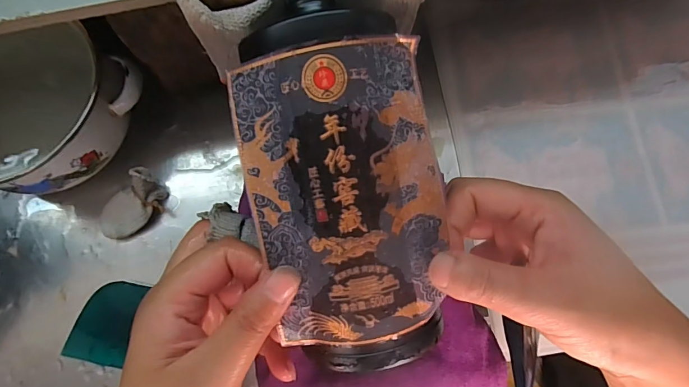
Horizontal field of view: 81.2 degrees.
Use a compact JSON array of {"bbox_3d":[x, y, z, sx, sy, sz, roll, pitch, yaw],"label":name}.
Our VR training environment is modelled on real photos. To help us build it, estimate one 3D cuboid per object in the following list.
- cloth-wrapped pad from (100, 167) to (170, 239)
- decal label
[{"bbox_3d":[-0.159,0.010,0.301,0.032,0.022,0.053,44,83,8],"label":"cloth-wrapped pad"},{"bbox_3d":[0.002,0.002,0.188,0.089,0.016,0.134,-11,97,-1],"label":"decal label"}]

